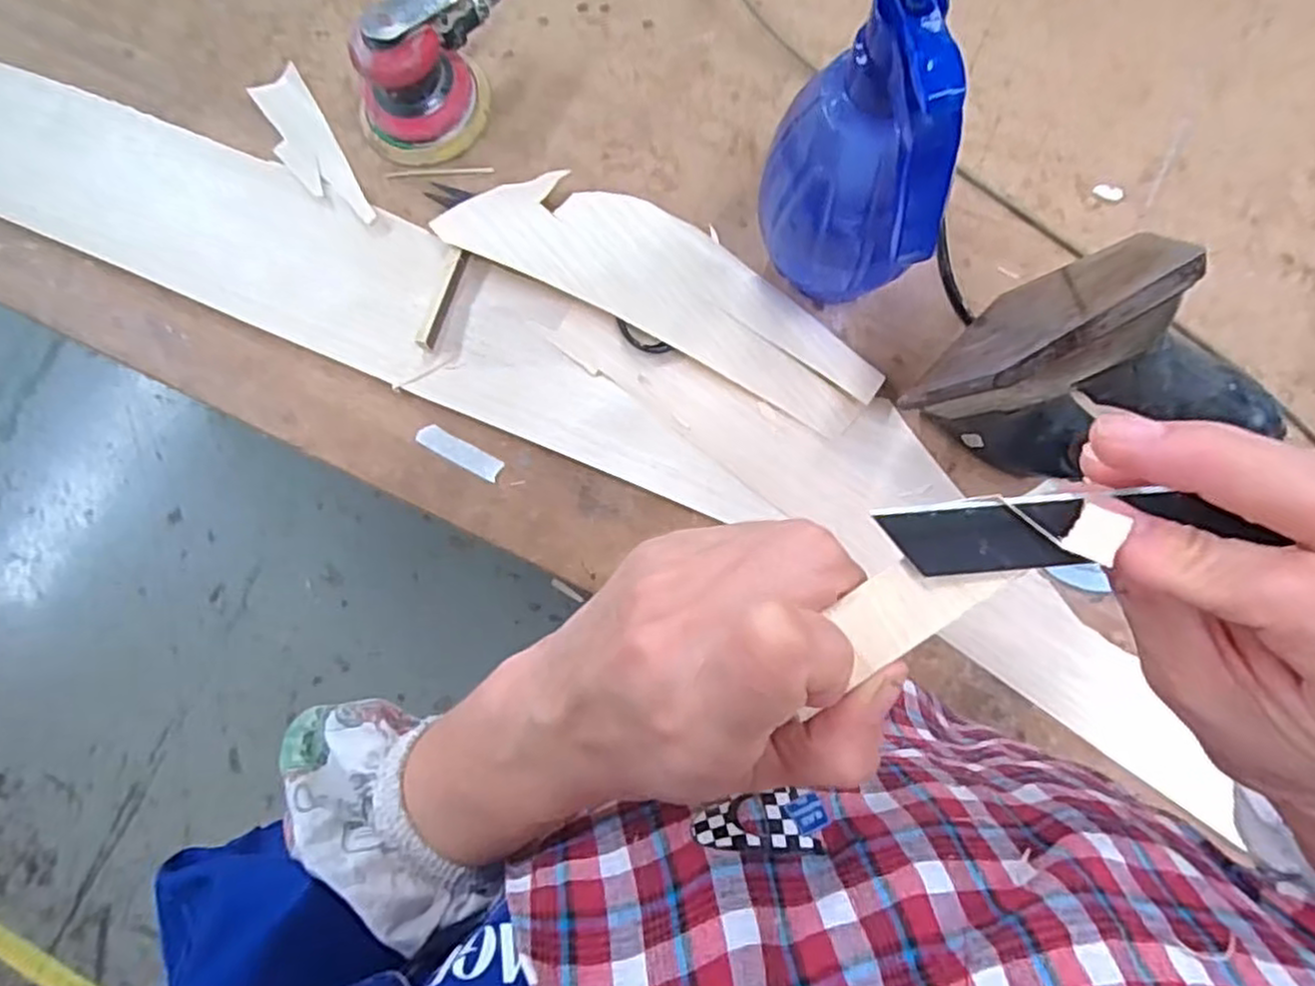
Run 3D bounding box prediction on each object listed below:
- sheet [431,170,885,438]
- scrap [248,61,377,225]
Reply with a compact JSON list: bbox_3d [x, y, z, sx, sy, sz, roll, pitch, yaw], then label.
[{"bbox_3d":[0.006,-0.173,0.605,0.364,0.011,0.098,28,88,6],"label":"sheet"},{"bbox_3d":[-0.309,-0.303,0.663,0.049,0.005,0.168,-29,82,-3],"label":"scrap"}]

